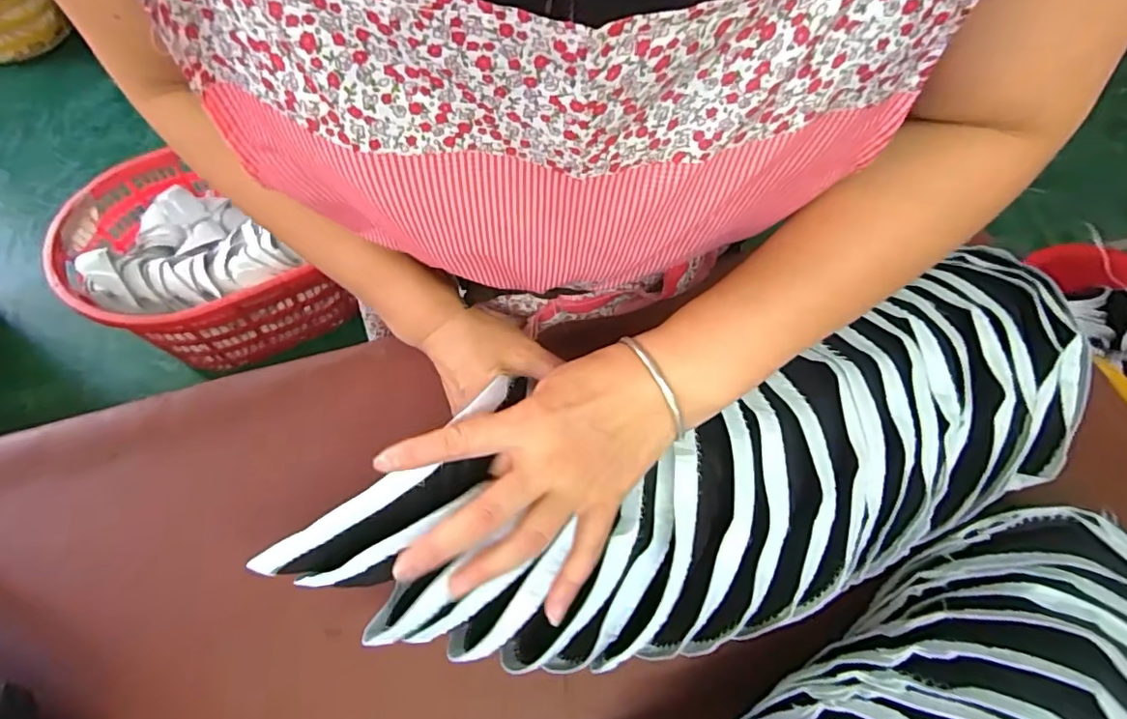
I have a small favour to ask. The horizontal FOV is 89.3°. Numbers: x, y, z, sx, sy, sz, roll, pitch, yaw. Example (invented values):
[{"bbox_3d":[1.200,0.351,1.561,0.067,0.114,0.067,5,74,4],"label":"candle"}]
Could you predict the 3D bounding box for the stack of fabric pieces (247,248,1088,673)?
[{"bbox_3d":[0.126,0.072,0.398,0.609,0.102,0.193,-18,66,-9],"label":"stack of fabric pieces"}]

